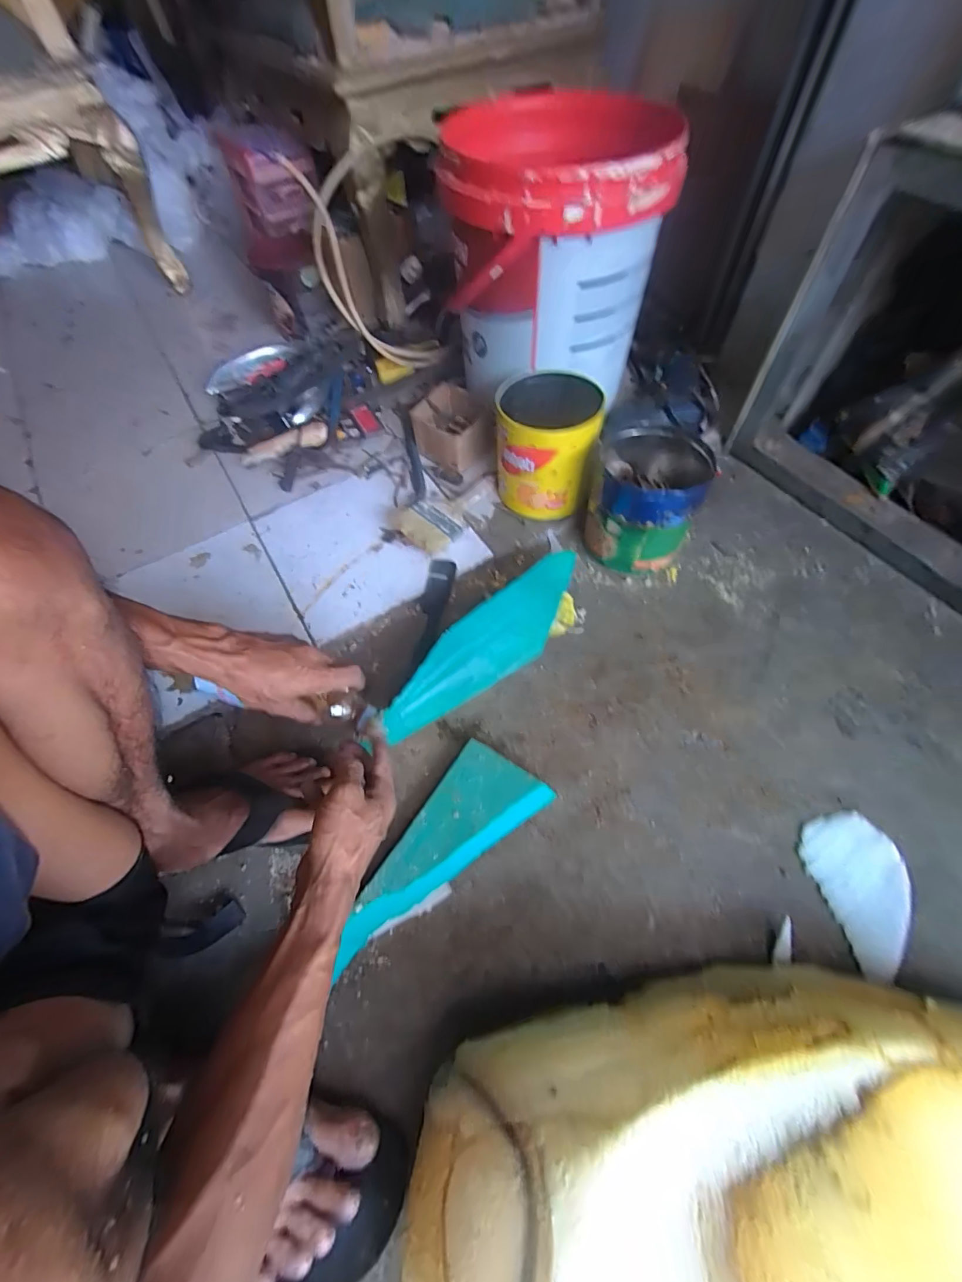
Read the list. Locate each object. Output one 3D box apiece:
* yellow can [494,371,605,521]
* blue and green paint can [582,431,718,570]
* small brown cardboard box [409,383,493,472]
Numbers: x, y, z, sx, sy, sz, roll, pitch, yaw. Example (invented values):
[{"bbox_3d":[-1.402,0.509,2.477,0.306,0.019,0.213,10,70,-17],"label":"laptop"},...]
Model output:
[{"bbox_3d":[0.099,-0.296,0.719,0.146,0.154,0.150,-2,61,1],"label":"yellow can"},{"bbox_3d":[0.235,-0.210,0.677,0.148,0.141,0.170,16,63,10],"label":"blue and green paint can"},{"bbox_3d":[-0.049,-0.356,0.793,0.132,0.076,0.110,29,66,16],"label":"small brown cardboard box"}]

